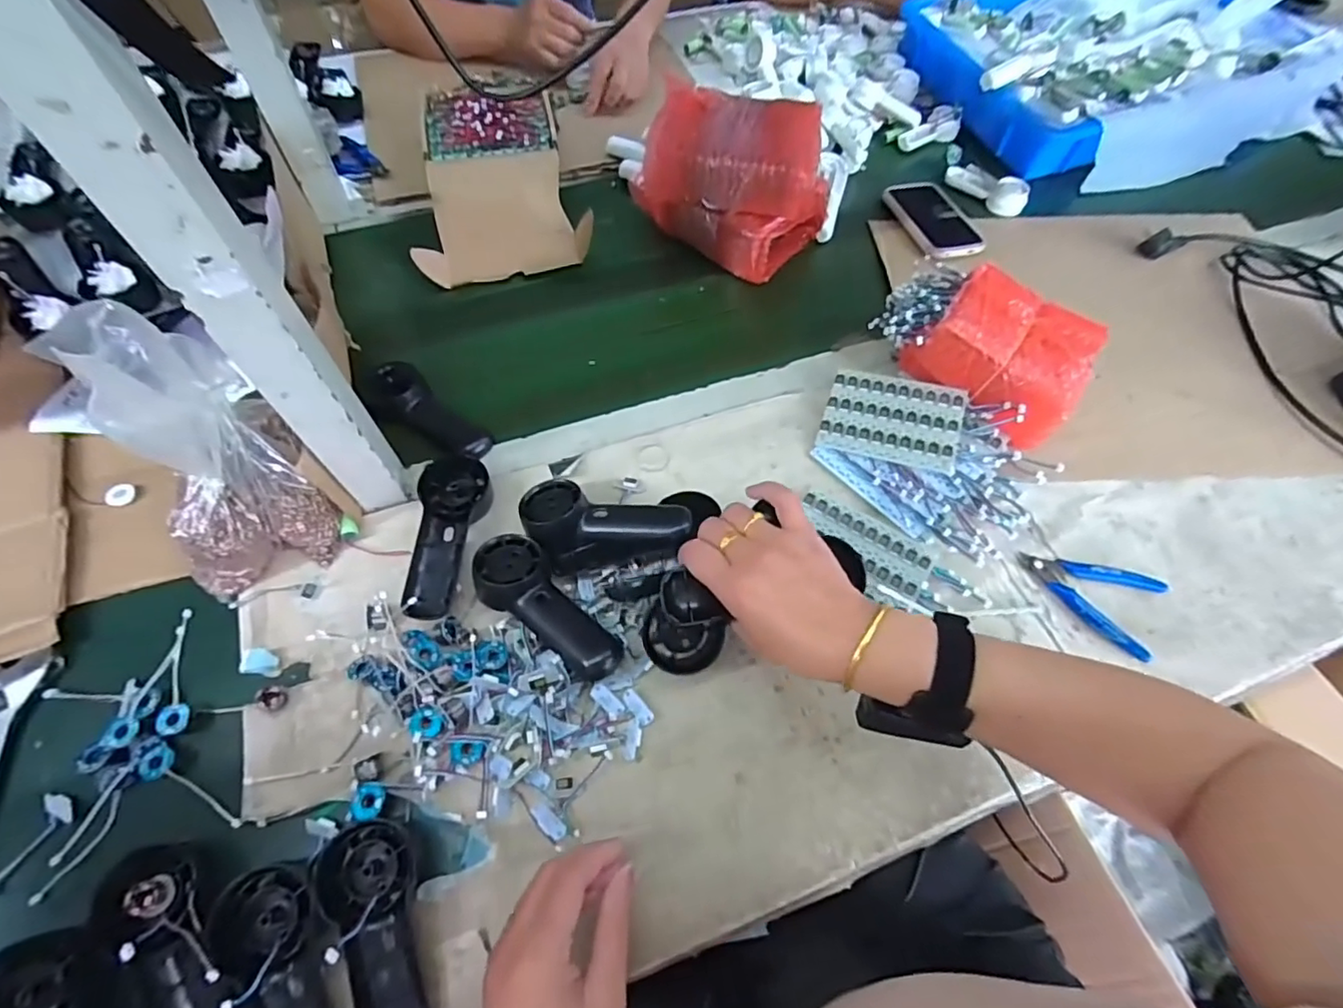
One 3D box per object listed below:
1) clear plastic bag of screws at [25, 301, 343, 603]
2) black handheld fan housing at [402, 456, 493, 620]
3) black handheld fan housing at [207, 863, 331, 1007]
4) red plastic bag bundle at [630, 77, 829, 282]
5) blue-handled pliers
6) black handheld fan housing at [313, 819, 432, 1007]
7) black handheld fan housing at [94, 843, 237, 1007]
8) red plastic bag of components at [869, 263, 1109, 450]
[{"bbox_3d":[-0.352,-0.031,0.439,0.110,0.225,0.065,-26,32,-15],"label":"clear plastic bag of screws"},{"bbox_3d":[-0.193,0.028,0.513,0.062,0.031,0.153,-4,61,-4],"label":"black handheld fan housing"},{"bbox_3d":[-0.234,0.301,0.356,0.055,0.030,0.147,-23,64,-14],"label":"black handheld fan housing"},{"bbox_3d":[0.076,-0.377,0.687,0.204,0.138,0.146,20,62,9],"label":"red plastic bag bundle"},{"bbox_3d":[0.366,0.087,0.508,0.112,0.011,0.077,17,62,8],"label":"blue-handled pliers"},{"bbox_3d":[-0.186,0.284,0.369,0.057,0.031,0.146,-14,62,-9],"label":"black handheld fan housing"},{"bbox_3d":[-0.304,0.281,0.356,0.050,0.024,0.145,-35,67,-19],"label":"black handheld fan housing"},{"bbox_3d":[0.308,-0.159,0.592,0.201,0.101,0.105,34,65,17],"label":"red plastic bag of components"}]

